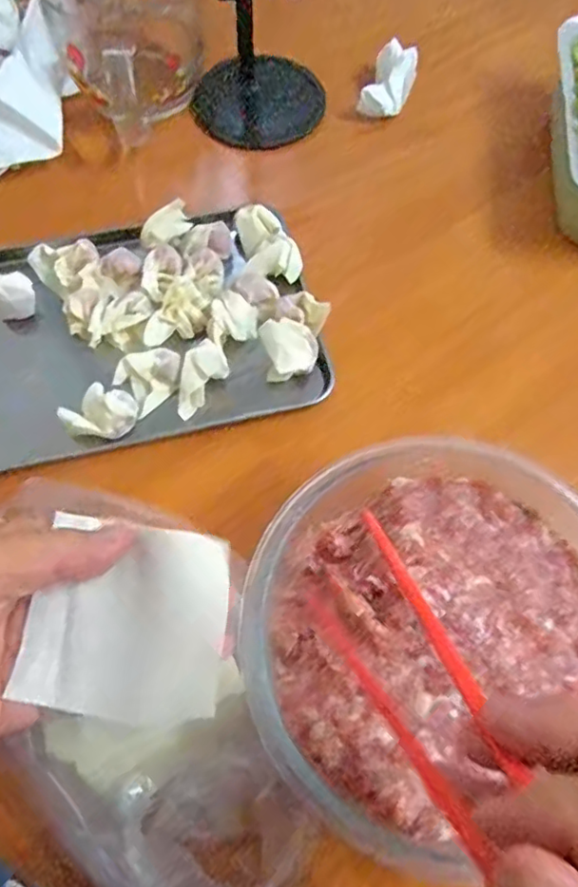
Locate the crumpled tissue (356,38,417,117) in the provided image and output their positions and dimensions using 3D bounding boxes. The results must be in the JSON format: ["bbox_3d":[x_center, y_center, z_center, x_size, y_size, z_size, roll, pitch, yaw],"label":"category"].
[{"bbox_3d":[0.075,-0.269,0.451,0.031,0.029,0.054,21,66,8],"label":"crumpled tissue"}]

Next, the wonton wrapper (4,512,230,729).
[{"bbox_3d":[-0.060,0.066,0.225,0.072,0.004,0.070,9,85,3],"label":"wonton wrapper"}]

